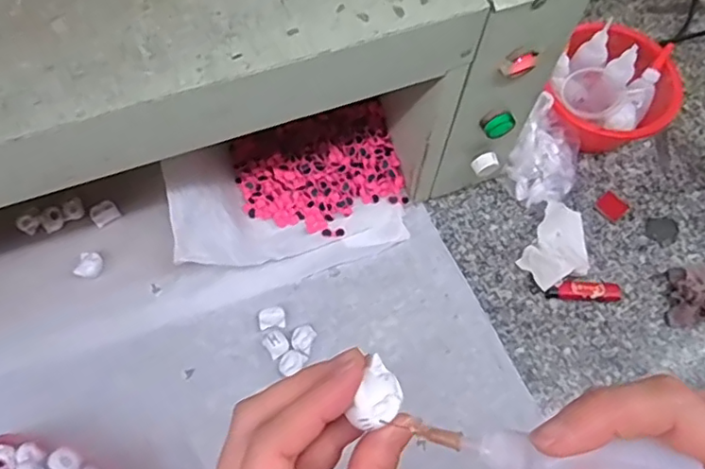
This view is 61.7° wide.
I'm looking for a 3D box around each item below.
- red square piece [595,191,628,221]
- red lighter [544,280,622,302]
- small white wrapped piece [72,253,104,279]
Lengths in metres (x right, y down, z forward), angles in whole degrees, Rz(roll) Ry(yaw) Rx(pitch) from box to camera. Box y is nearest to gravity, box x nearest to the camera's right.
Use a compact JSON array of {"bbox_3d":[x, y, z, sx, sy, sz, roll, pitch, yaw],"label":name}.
[{"bbox_3d":[0.287,-0.032,0.652,0.030,0.004,0.029,-41,75,-17],"label":"red square piece"},{"bbox_3d":[0.241,0.058,0.612,0.078,0.008,0.022,1,68,-2],"label":"red lighter"},{"bbox_3d":[-0.258,0.030,0.579,0.023,0.011,0.025,2,68,-2],"label":"small white wrapped piece"}]

